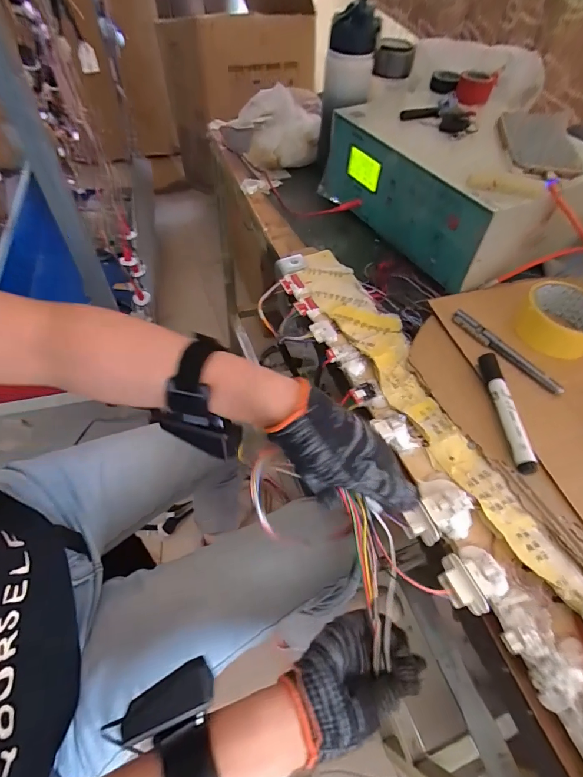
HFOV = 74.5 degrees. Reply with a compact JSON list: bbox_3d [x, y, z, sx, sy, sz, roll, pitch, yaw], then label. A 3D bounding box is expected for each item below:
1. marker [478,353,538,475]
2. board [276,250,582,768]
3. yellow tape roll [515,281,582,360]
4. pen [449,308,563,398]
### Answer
[{"bbox_3d":[0.214,0.021,0.383,0.016,0.016,0.130,1,54,-2],"label":"marker"},{"bbox_3d":[0.130,0.071,0.364,0.134,0.038,0.692,-15,57,-13],"label":"board"},{"bbox_3d":[0.316,-0.085,0.450,0.084,0.040,0.092,1,54,-2],"label":"yellow tape roll"},{"bbox_3d":[0.238,-0.044,0.431,0.014,0.016,0.139,-27,60,-20],"label":"pen"}]

